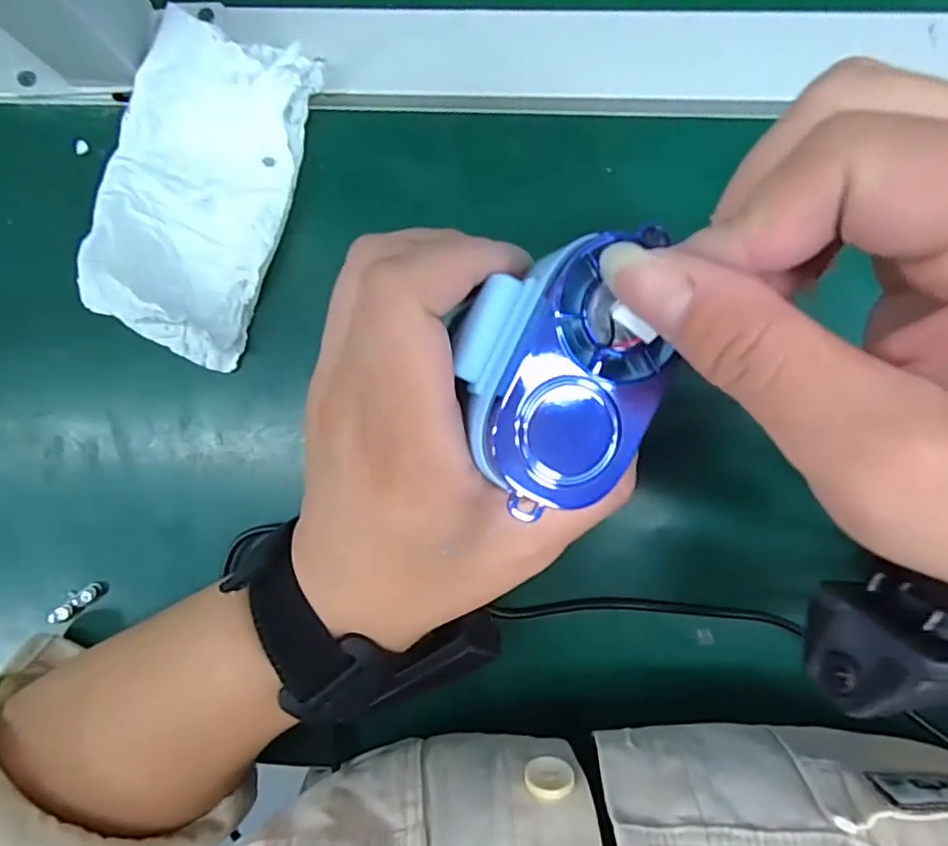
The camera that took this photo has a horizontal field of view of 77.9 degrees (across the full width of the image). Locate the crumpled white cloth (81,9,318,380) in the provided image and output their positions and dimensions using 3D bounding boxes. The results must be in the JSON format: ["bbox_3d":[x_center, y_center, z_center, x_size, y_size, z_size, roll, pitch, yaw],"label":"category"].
[{"bbox_3d":[-0.123,-0.102,0.255,0.079,0.027,0.137,17,93,2],"label":"crumpled white cloth"}]

